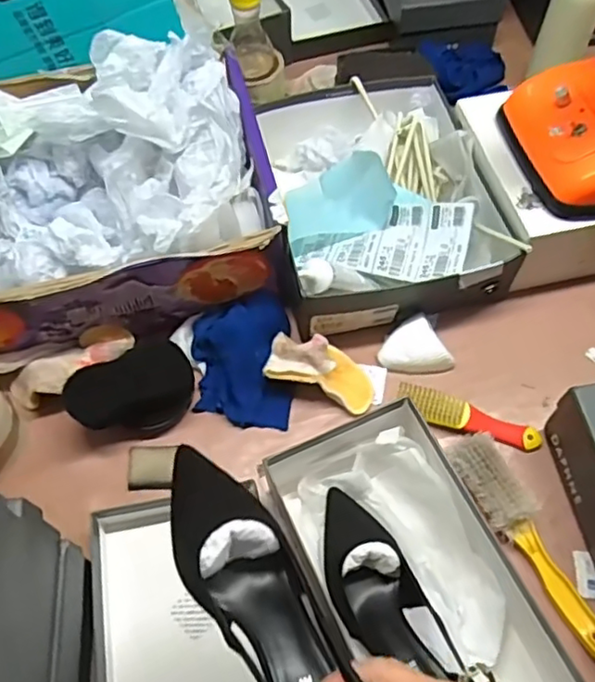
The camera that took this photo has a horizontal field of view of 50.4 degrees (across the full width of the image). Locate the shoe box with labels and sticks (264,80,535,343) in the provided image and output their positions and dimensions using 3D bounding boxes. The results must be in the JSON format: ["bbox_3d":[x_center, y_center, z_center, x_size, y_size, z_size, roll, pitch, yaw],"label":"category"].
[{"bbox_3d":[0.089,-0.185,0.783,0.256,0.099,0.337,-12,61,-6],"label":"shoe box with labels and sticks"}]

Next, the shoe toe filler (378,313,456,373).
[{"bbox_3d":[0.135,0.003,0.721,0.081,0.033,0.055,-2,61,0],"label":"shoe toe filler"}]

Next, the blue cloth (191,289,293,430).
[{"bbox_3d":[-0.062,0.019,0.708,0.111,0.043,0.147,-2,61,0],"label":"blue cloth"}]

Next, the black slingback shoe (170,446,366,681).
[{"bbox_3d":[-0.021,0.170,0.396,0.064,0.075,0.230,-27,56,-14],"label":"black slingback shoe"}]

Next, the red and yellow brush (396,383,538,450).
[{"bbox_3d":[0.183,0.085,0.680,0.153,0.026,0.030,18,63,11],"label":"red and yellow brush"}]

